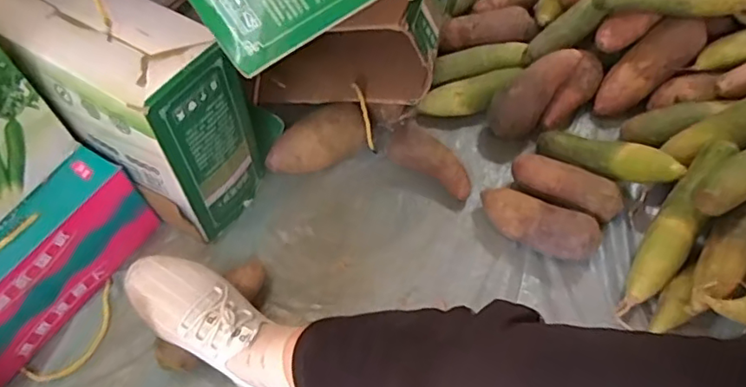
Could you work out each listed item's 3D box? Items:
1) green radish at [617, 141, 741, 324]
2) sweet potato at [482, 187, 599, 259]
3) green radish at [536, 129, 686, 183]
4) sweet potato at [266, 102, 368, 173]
[{"bbox_3d":[0.376,0.046,0.706,0.053,0.047,0.252,29,84,19],"label":"green radish"},{"bbox_3d":[0.217,0.044,0.750,0.152,0.049,0.061,16,61,12],"label":"sweet potato"},{"bbox_3d":[0.317,-0.052,0.771,0.185,0.043,0.039,18,60,31],"label":"green radish"},{"bbox_3d":[-0.081,-0.073,0.831,0.146,0.072,0.076,-10,59,-3],"label":"sweet potato"}]

